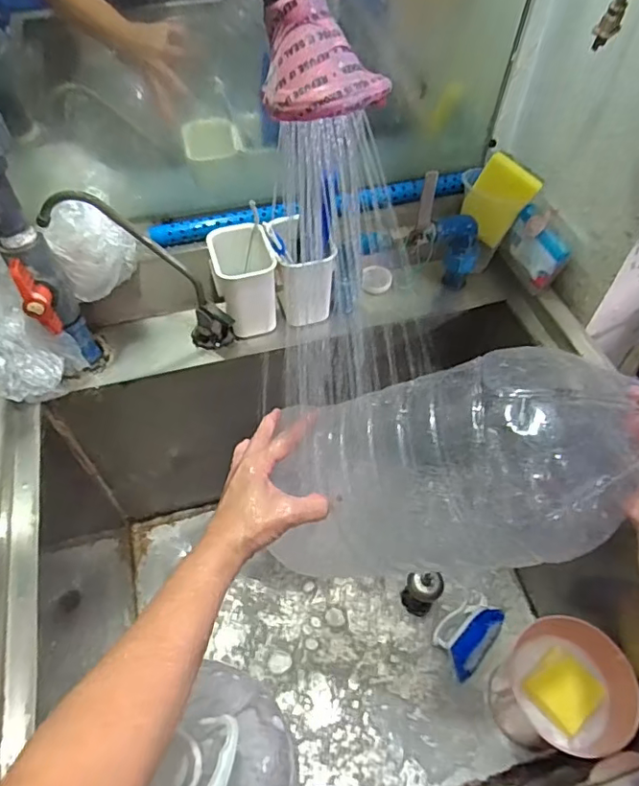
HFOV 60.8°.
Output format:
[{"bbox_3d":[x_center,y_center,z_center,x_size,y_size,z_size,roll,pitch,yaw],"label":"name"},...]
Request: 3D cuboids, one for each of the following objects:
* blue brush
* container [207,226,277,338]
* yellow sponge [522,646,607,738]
[{"bbox_3d":[0.235,0.361,0.827,0.117,0.055,0.075,-31,60,-21],"label":"blue brush"},{"bbox_3d":[-0.092,-0.138,0.673,0.071,0.116,0.083,-13,55,-9],"label":"container"},{"bbox_3d":[0.307,0.372,0.682,0.080,0.018,0.074,-35,62,-23],"label":"yellow sponge"}]

